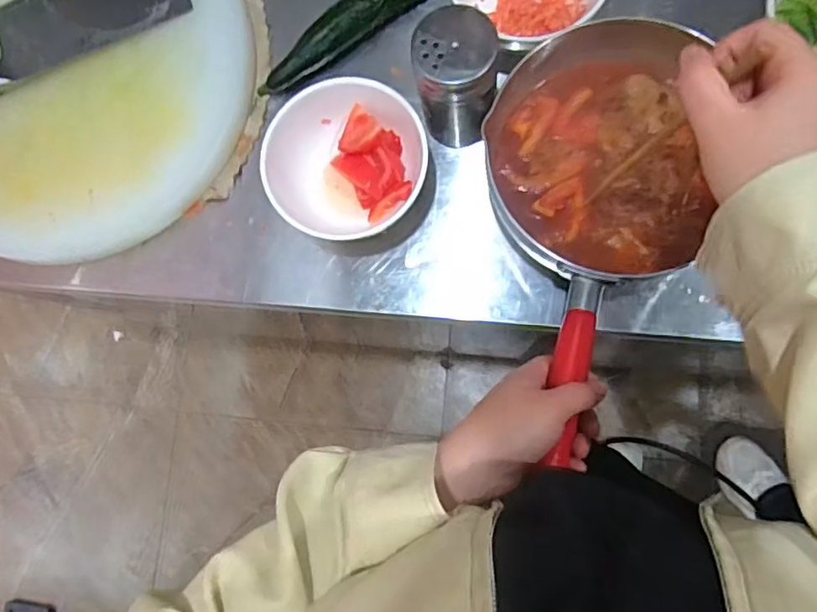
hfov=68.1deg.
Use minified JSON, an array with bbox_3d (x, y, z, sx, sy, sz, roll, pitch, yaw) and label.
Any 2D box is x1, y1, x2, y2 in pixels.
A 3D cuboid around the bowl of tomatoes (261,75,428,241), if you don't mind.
[{"bbox_3d":[-0.052,-0.121,0.525,0.128,0.068,0.131,-1,78,6],"label":"bowl of tomatoes"}]

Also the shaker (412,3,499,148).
[{"bbox_3d":[0.039,-0.182,0.491,0.058,0.110,0.064,-4,78,6],"label":"shaker"}]

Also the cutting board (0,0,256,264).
[{"bbox_3d":[-0.329,-0.231,0.591,0.373,0.039,0.372,-38,82,0],"label":"cutting board"}]

